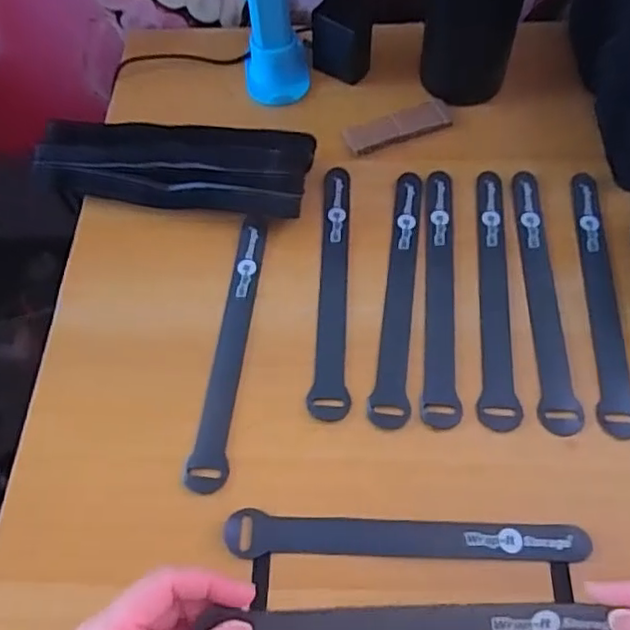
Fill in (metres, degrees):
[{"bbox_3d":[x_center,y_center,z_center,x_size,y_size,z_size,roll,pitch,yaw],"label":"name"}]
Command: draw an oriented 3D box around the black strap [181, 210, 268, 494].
[{"bbox_3d":[-0.055,0.016,0.407,0.023,0.004,0.197,3,59,5],"label":"black strap"}]

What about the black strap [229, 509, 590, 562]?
[{"bbox_3d":[0.050,0.124,0.346,0.195,0.010,0.024,0,61,3],"label":"black strap"}]

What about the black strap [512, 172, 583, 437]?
[{"bbox_3d":[0.150,-0.018,0.411,0.021,0.004,0.198,1,61,4],"label":"black strap"}]

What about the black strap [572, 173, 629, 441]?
[{"bbox_3d":[0.188,-0.016,0.411,0.023,0.006,0.199,1,57,8],"label":"black strap"}]

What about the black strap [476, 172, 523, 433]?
[{"bbox_3d":[0.121,-0.019,0.414,0.023,0.004,0.198,5,62,6],"label":"black strap"}]

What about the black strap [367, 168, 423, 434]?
[{"bbox_3d":[0.058,-0.020,0.419,0.023,0.004,0.198,5,62,6],"label":"black strap"}]

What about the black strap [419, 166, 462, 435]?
[{"bbox_3d":[0.083,-0.021,0.417,0.022,0.004,0.198,3,62,5],"label":"black strap"}]

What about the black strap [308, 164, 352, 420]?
[{"bbox_3d":[0.014,-0.024,0.427,0.024,0.004,0.199,2,61,5],"label":"black strap"}]

